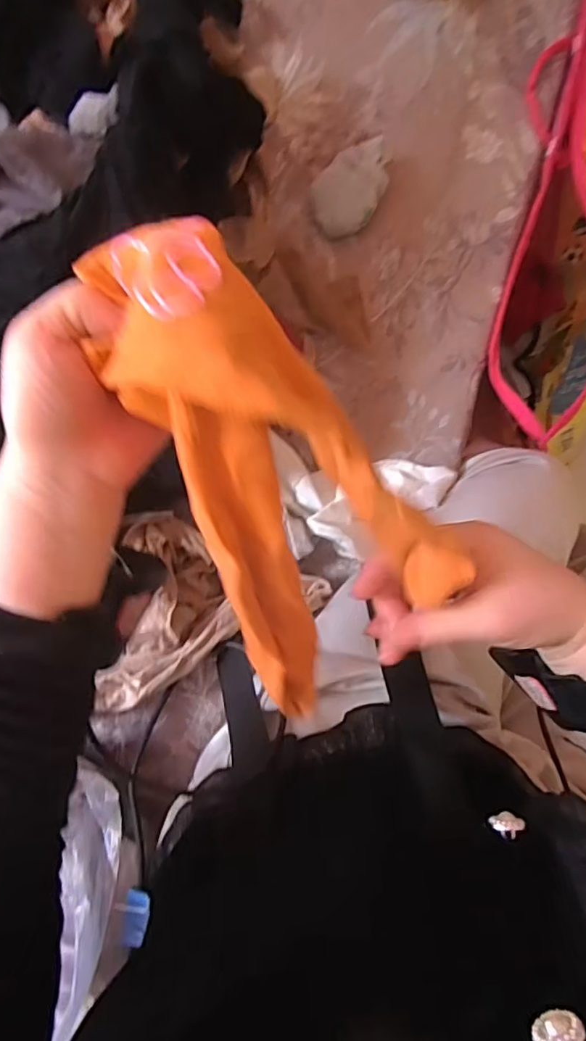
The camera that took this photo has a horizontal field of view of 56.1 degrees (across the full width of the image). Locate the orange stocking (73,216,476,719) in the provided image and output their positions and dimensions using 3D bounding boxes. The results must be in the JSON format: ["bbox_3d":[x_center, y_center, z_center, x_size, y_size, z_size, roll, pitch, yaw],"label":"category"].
[{"bbox_3d":[-0.002,-0.020,0.269,0.127,0.065,0.240,-33,120,-5],"label":"orange stocking"}]

